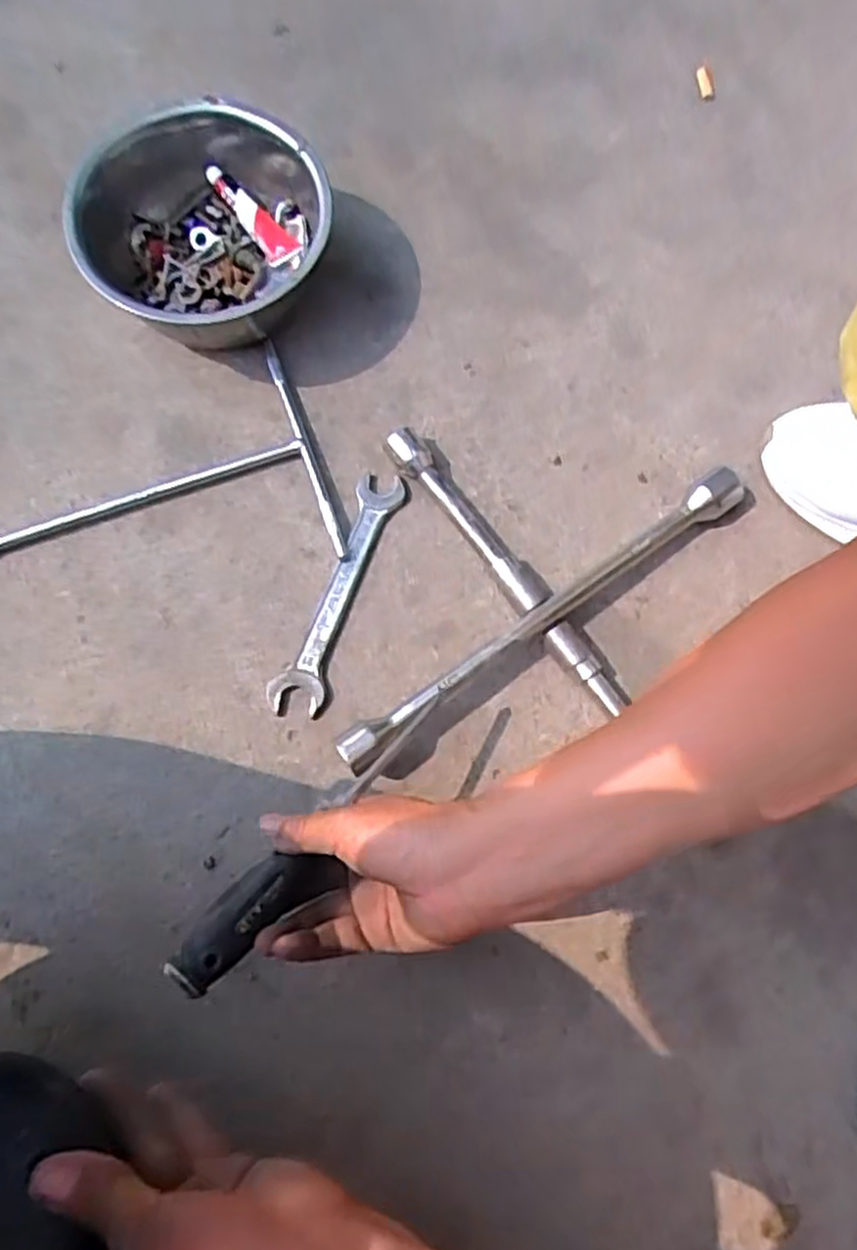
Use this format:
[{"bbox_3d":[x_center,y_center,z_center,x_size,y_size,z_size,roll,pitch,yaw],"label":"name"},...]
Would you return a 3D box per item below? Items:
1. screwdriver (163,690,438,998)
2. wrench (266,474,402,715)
[{"bbox_3d":[-0.050,0.111,0.421,0.037,0.026,0.212,41,55,8],"label":"screwdriver"},{"bbox_3d":[-0.065,-0.024,0.559,0.037,0.008,0.188,19,76,3],"label":"wrench"}]

